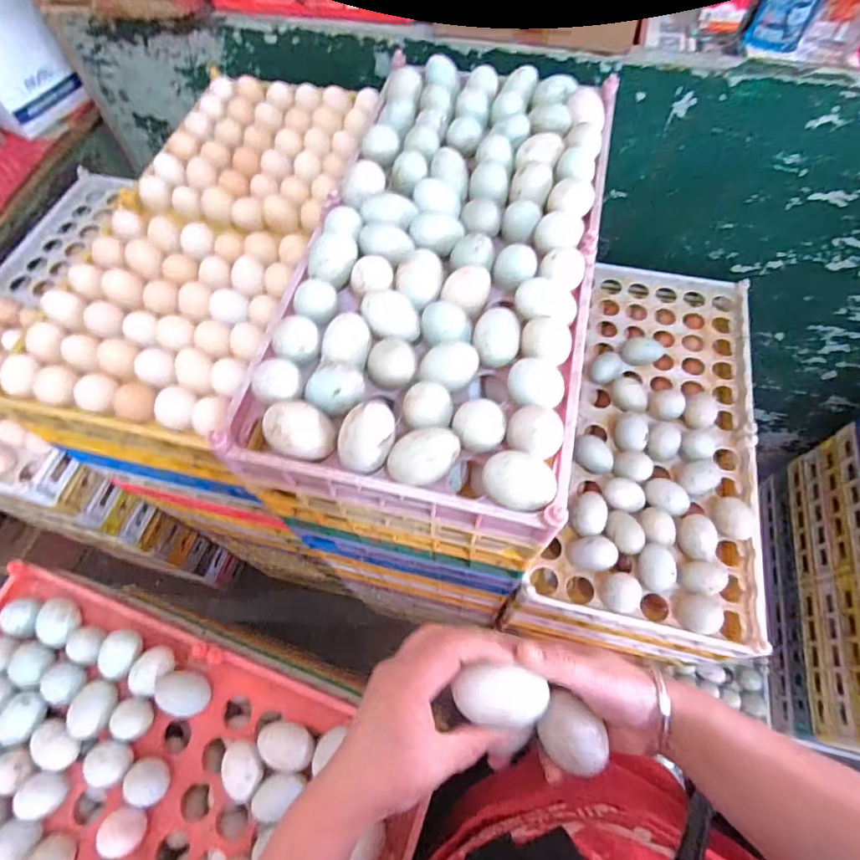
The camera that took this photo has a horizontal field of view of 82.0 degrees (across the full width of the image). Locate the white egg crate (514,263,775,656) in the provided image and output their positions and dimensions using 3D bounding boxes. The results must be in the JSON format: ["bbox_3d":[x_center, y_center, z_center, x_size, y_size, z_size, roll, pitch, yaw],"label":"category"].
[{"bbox_3d":[0.333,-0.010,0.745,0.278,0.078,0.602,13,64,8],"label":"white egg crate"}]

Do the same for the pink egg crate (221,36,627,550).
[{"bbox_3d":[0.027,-0.189,0.522,0.287,0.069,0.561,11,64,7],"label":"pink egg crate"}]

